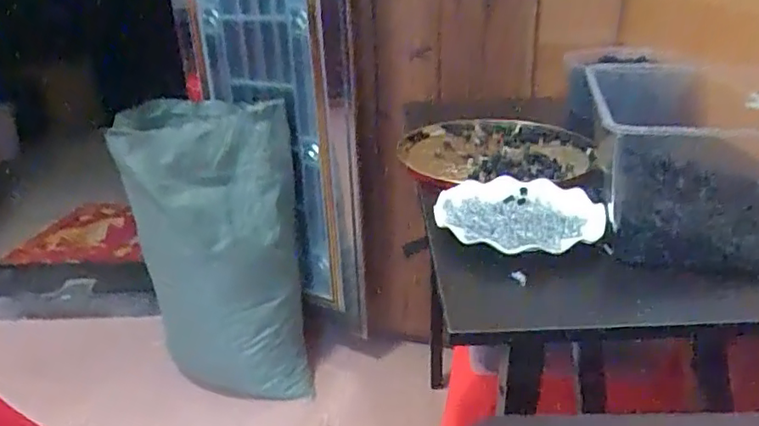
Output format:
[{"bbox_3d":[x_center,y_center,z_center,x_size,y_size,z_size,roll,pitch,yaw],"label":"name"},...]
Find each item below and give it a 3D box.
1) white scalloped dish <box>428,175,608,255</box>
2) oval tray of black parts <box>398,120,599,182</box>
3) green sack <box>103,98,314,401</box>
[{"bbox_3d":[0.158,-0.003,0.668,0.182,0.024,0.174,-2,25,1],"label":"white scalloped dish"},{"bbox_3d":[0.180,-0.099,0.934,0.296,0.035,0.287,-1,25,3],"label":"oval tray of black parts"},{"bbox_3d":[-0.385,0.094,1.476,0.366,0.698,0.290,-2,25,0],"label":"green sack"}]

